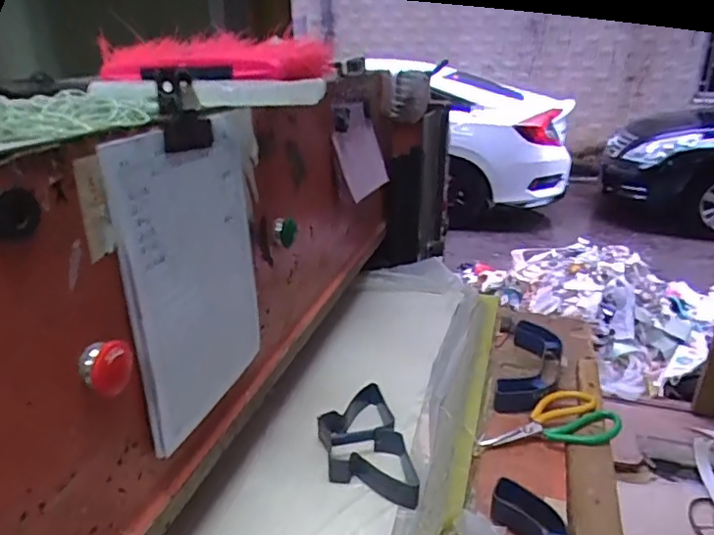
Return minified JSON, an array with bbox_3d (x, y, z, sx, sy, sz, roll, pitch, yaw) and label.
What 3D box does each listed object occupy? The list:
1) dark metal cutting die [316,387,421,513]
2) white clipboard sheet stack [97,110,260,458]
[{"bbox_3d":[0.006,0.209,0.683,0.099,0.028,0.185,2,26,-10],"label":"dark metal cutting die"},{"bbox_3d":[-0.140,0.000,0.520,0.010,0.260,0.213,3,23,16],"label":"white clipboard sheet stack"}]

